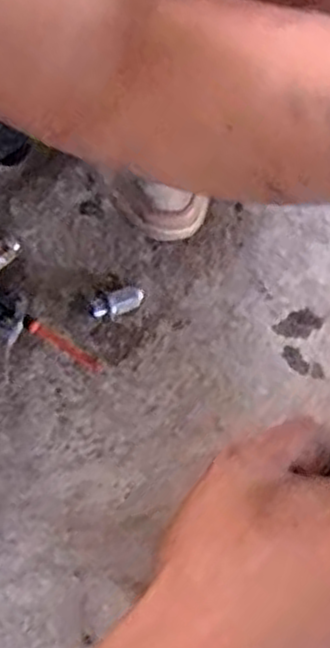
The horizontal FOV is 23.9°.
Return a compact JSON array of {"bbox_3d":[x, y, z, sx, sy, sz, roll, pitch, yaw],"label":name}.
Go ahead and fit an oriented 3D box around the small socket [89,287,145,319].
[{"bbox_3d":[-0.043,-0.017,0.688,0.048,0.016,0.021,-20,76,-3],"label":"small socket"}]

